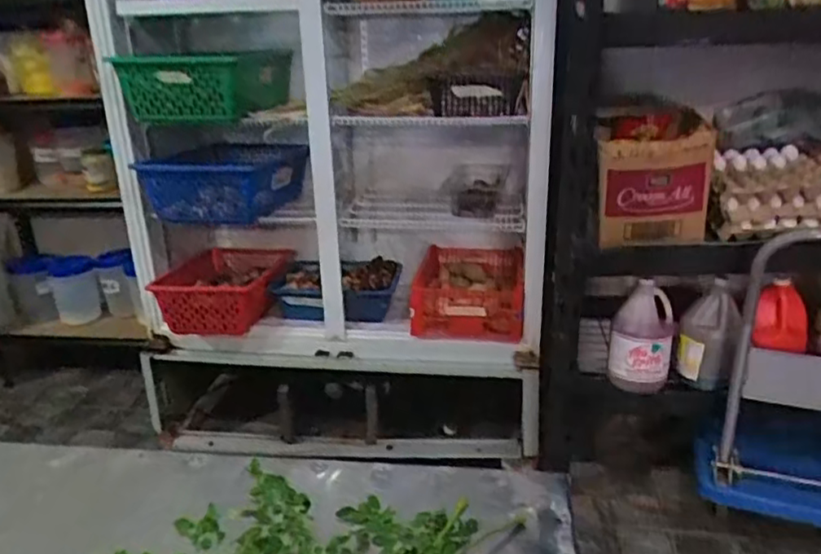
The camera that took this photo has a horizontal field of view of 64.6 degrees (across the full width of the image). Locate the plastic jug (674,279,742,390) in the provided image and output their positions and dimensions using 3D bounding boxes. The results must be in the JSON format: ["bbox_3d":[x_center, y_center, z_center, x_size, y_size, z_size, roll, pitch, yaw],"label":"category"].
[{"bbox_3d":[0.817,0.155,1.780,0.143,0.289,0.190,8,23,22],"label":"plastic jug"}]

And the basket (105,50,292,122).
[{"bbox_3d":[-0.526,-0.511,1.717,0.315,0.153,0.372,1,21,12],"label":"basket"}]

